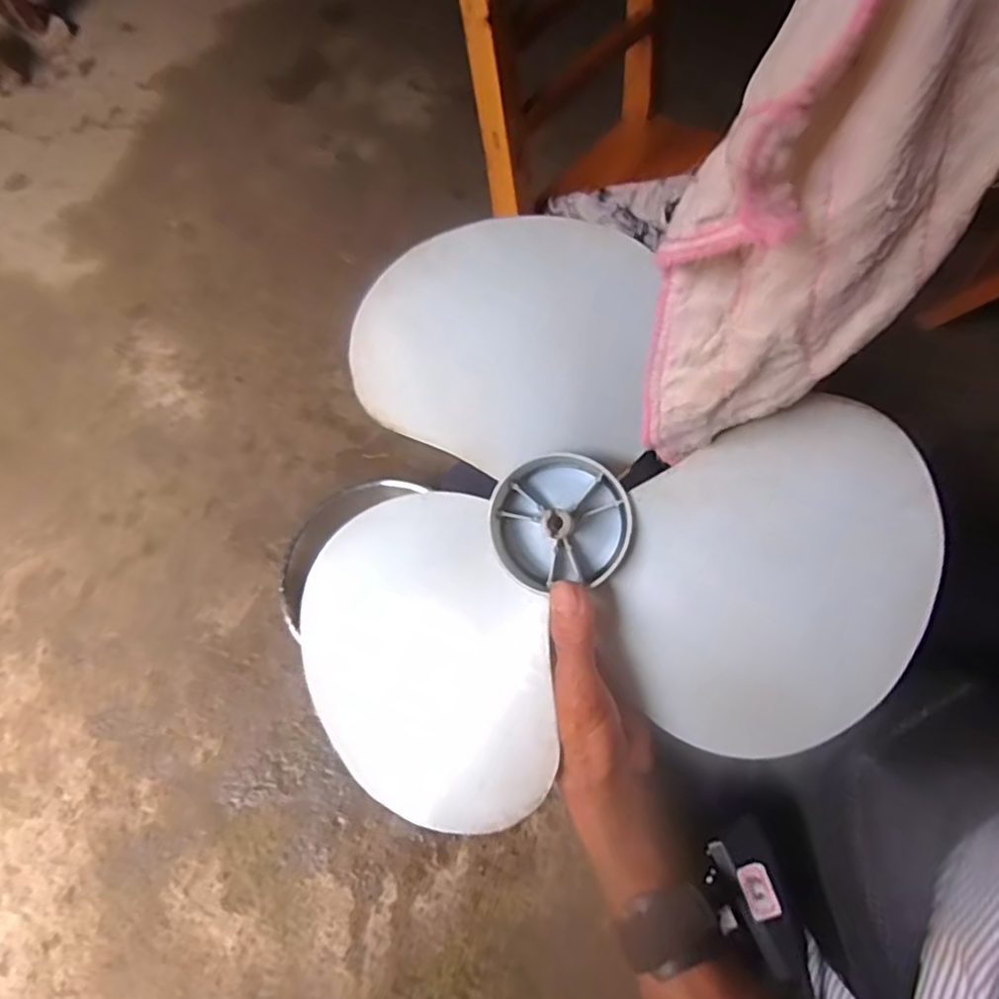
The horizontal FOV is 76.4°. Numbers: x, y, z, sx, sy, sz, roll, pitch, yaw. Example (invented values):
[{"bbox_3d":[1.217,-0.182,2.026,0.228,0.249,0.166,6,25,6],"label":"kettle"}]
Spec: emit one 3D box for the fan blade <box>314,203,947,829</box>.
[{"bbox_3d":[0.037,-0.003,0.375,0.358,0.060,0.340,-1,84,9],"label":"fan blade"}]

